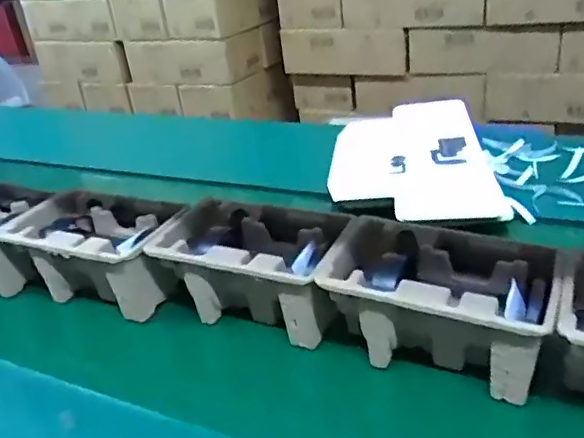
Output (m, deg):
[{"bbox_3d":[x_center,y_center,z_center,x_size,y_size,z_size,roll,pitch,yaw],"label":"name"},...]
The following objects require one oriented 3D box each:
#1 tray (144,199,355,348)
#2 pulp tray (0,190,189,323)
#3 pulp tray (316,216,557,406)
[{"bbox_3d":[-0.049,0.066,0.693,0.241,0.112,0.139,5,27,27],"label":"tray"},{"bbox_3d":[-0.255,0.049,0.768,0.238,0.115,0.141,2,25,21],"label":"pulp tray"},{"bbox_3d":[0.154,0.093,0.591,0.226,0.113,0.141,4,26,25],"label":"pulp tray"}]

